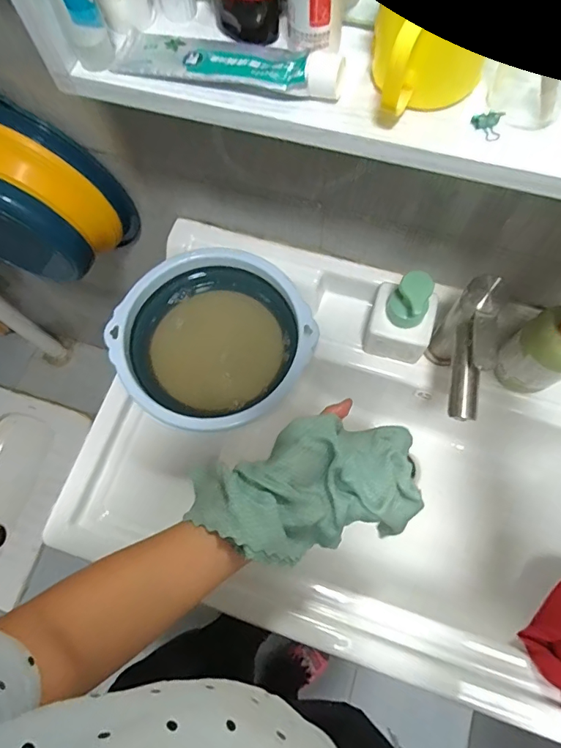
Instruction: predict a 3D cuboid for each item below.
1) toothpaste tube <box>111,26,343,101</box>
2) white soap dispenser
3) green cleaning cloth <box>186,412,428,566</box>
[{"bbox_3d":[-0.038,-0.223,0.323,0.170,0.027,0.042,16,71,8],"label":"toothpaste tube"},{"bbox_3d":[0.151,-0.075,0.565,0.077,0.137,0.073,17,71,8],"label":"white soap dispenser"},{"bbox_3d":[0.030,0.104,0.423,0.208,0.072,0.107,-6,68,-22],"label":"green cleaning cloth"}]

